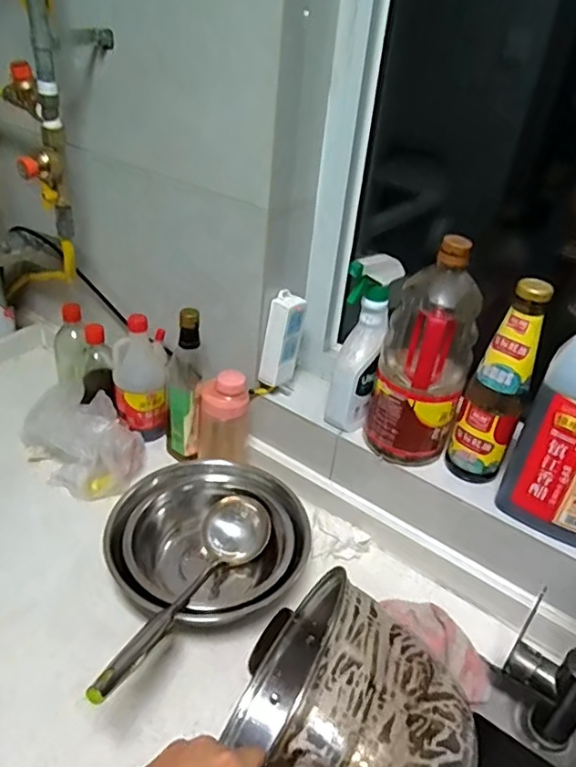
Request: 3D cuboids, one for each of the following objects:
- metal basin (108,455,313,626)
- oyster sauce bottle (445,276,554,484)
[{"bbox_3d":[-0.101,0.201,0.723,0.230,0.098,0.203,23,38,23],"label":"metal basin"},{"bbox_3d":[0.247,0.007,0.683,0.069,0.258,0.061,19,36,19],"label":"oyster sauce bottle"}]

